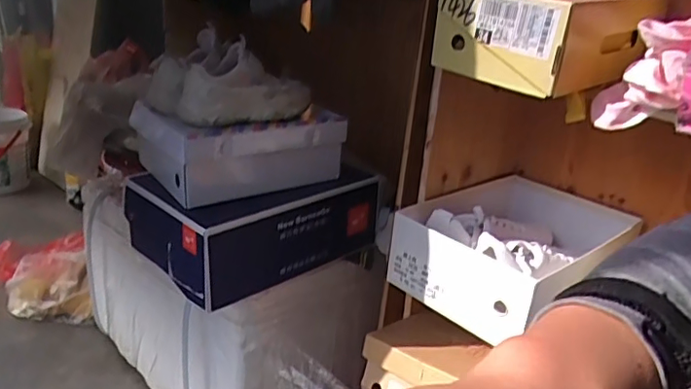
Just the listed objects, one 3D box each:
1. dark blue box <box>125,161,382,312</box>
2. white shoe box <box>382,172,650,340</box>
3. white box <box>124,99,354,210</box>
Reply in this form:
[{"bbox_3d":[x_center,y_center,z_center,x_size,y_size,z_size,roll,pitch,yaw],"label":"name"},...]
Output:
[{"bbox_3d":[-0.132,0.034,0.854,0.206,0.125,0.331,22,25,40],"label":"dark blue box"},{"bbox_3d":[0.247,0.076,0.766,0.325,0.108,0.219,-13,26,-43],"label":"white shoe box"},{"bbox_3d":[-0.154,-0.072,0.817,0.273,0.106,0.155,-10,24,-37],"label":"white box"}]

